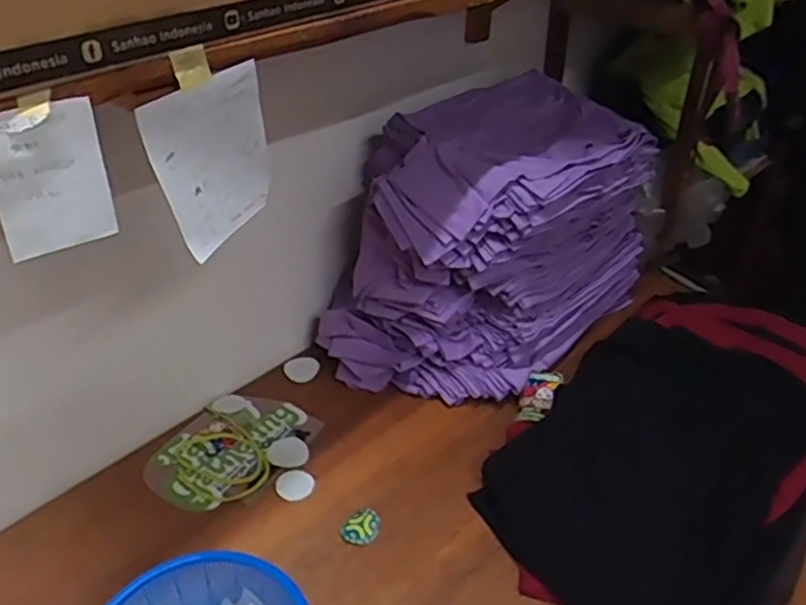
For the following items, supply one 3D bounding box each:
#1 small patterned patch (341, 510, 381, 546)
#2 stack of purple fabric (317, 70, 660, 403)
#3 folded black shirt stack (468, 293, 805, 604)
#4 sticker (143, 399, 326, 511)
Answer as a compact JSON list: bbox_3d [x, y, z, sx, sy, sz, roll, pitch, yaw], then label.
[{"bbox_3d":[-0.056,0.310,0.944,0.046,0.005,0.057,34,51,26],"label":"small patterned patch"},{"bbox_3d":[0.150,-0.112,1.184,0.345,0.403,0.525,27,43,29],"label":"stack of purple fabric"},{"bbox_3d":[0.449,0.178,1.046,0.385,0.120,0.721,29,44,31],"label":"folded black shirt stack"},{"bbox_3d":[-0.266,0.223,1.062,0.170,0.007,0.238,26,44,28],"label":"sticker"}]

